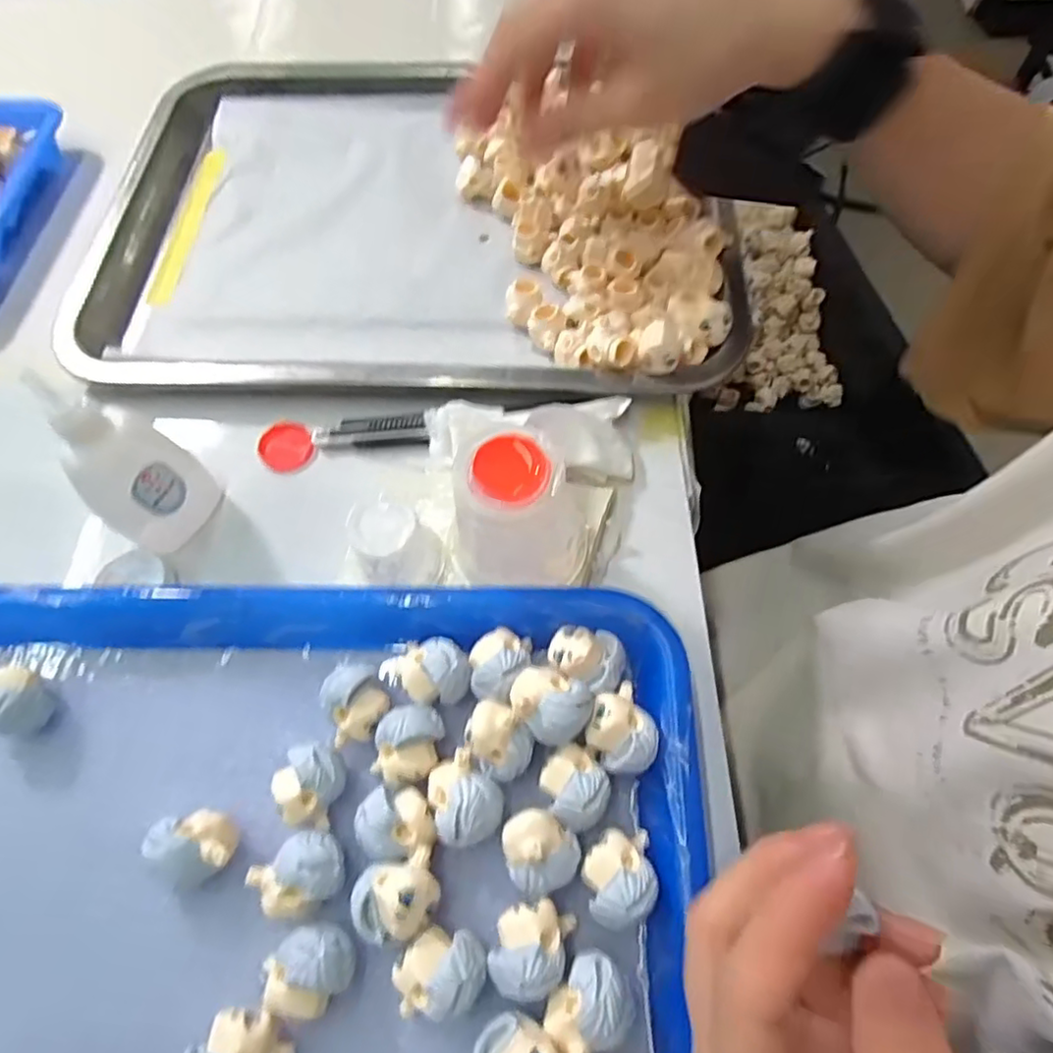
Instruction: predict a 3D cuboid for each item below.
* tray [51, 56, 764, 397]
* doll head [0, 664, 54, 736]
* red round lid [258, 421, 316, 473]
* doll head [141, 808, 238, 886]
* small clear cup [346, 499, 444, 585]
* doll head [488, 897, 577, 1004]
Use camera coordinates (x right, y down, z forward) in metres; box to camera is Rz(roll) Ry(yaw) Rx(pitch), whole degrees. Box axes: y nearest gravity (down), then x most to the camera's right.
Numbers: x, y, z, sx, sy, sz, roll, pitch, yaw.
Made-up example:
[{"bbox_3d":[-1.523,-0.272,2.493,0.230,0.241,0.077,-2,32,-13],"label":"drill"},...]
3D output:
[{"bbox_3d":[-0.070,-0.183,0.363,0.362,0.028,0.256,5,65,3],"label":"tray"},{"bbox_3d":[-0.192,0.066,0.242,0.017,0.027,0.023,5,65,3],"label":"doll head"},{"bbox_3d":[-0.117,-0.039,0.314,0.026,0.004,0.025,0,64,1],"label":"red round lid"},{"bbox_3d":[-0.112,0.109,0.221,0.024,0.022,0.022,0,64,1],"label":"doll head"},{"bbox_3d":[-0.051,0.010,0.264,0.030,0.045,0.028,0,64,1],"label":"small clear cup"},{"bbox_3d":[0.001,0.132,0.204,0.022,0.025,0.027,20,66,10],"label":"doll head"}]

